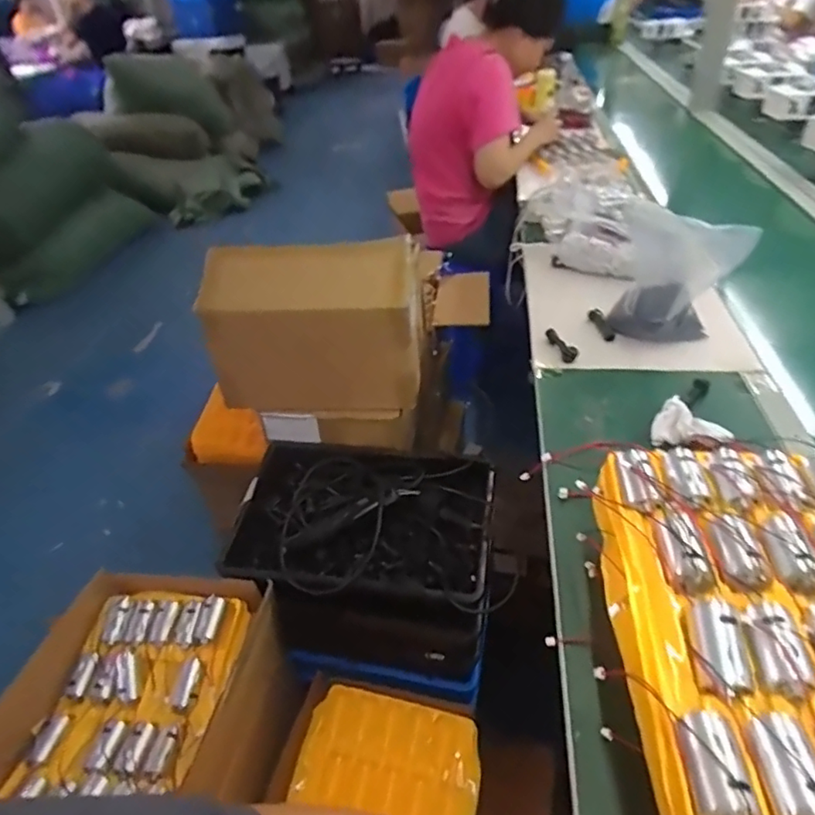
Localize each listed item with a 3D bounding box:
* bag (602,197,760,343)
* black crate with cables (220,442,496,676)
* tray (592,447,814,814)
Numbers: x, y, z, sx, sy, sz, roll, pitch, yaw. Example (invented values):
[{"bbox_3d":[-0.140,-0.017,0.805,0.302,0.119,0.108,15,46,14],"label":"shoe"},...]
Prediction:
[{"bbox_3d":[0.422,-0.204,0.894,0.181,0.188,0.104,13,42,22],"label":"bag"},{"bbox_3d":[-0.074,0.240,0.985,0.434,0.198,0.279,3,40,11],"label":"black crate with cables"},{"bbox_3d":[0.302,0.167,0.440,0.272,0.088,0.335,0,39,6],"label":"tray"}]

